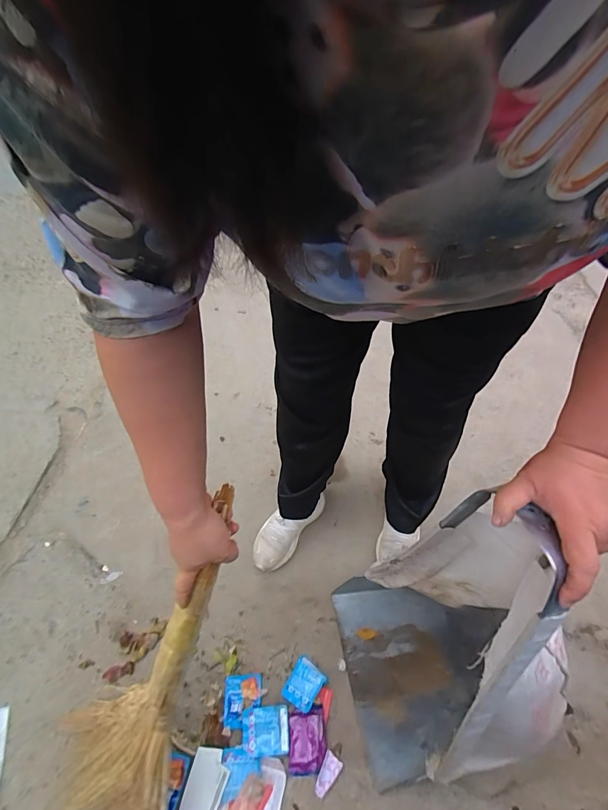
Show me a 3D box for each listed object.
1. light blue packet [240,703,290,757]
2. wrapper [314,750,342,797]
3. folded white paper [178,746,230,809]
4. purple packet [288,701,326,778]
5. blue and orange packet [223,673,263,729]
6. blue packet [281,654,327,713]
[{"bbox_3d":[-0.072,0.599,0.694,0.084,0.010,0.068,-1,51,-3],"label":"light blue packet"},{"bbox_3d":[0.039,0.639,0.653,0.032,0.010,0.058,30,56,20],"label":"wrapper"},{"bbox_3d":[-0.169,0.651,0.645,0.066,0.012,0.096,12,52,8],"label":"folded white paper"},{"bbox_3d":[0.005,0.606,0.685,0.066,0.007,0.095,0,51,-2],"label":"purple packet"},{"bbox_3d":[-0.118,0.567,0.727,0.070,0.005,0.079,-2,51,-4],"label":"blue and orange packet"},{"bbox_3d":[-0.001,0.549,0.744,0.063,0.014,0.077,29,56,20],"label":"blue packet"}]

